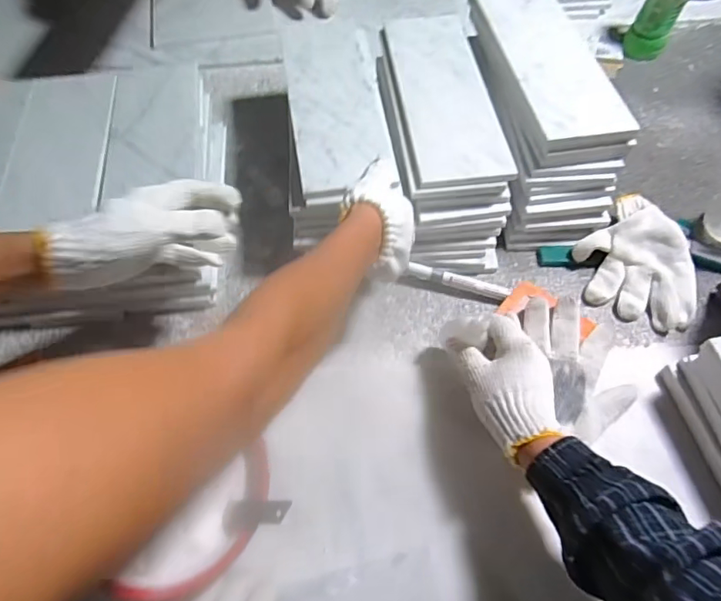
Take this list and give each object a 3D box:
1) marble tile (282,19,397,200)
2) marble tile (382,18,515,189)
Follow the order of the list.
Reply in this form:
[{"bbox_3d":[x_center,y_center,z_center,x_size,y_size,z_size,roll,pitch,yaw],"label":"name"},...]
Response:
[{"bbox_3d":[-0.031,-0.251,0.616,0.107,0.010,0.314,-8,59,-2],"label":"marble tile"},{"bbox_3d":[0.105,-0.255,0.623,0.119,0.011,0.302,-7,59,-1],"label":"marble tile"}]

